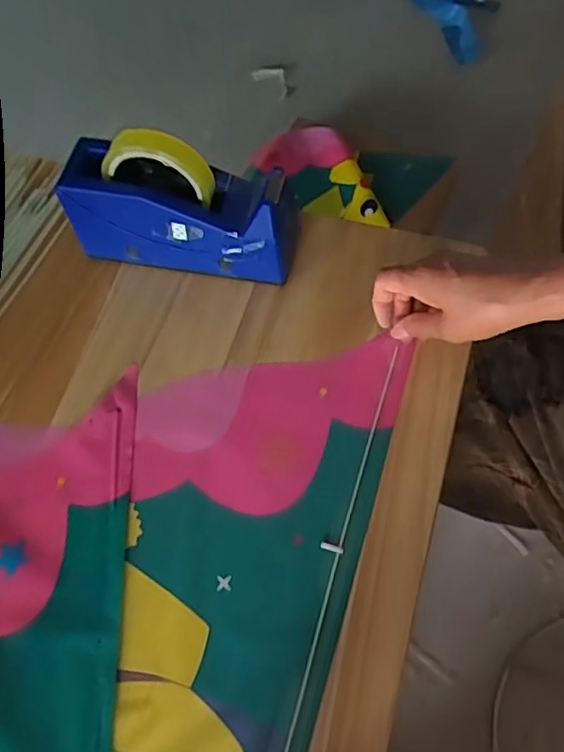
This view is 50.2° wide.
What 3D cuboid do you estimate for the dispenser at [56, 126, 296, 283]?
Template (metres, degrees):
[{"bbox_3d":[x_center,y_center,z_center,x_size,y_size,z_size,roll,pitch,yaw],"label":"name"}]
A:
[{"bbox_3d":[-0.090,-0.152,0.537,0.202,0.122,0.065,9,67,6],"label":"dispenser"}]

